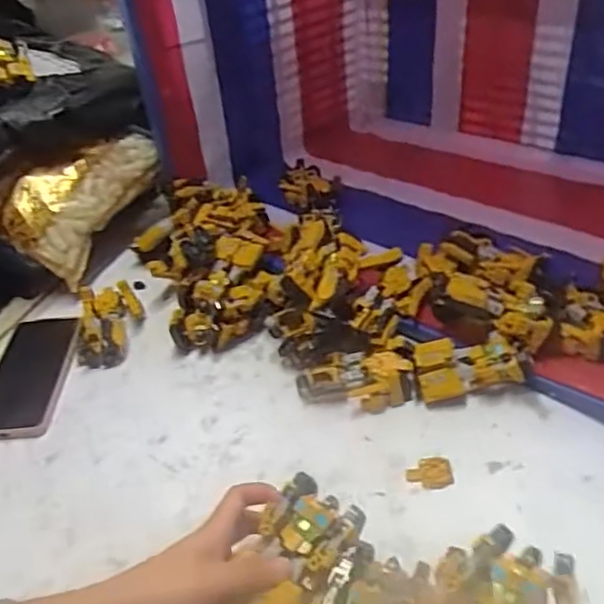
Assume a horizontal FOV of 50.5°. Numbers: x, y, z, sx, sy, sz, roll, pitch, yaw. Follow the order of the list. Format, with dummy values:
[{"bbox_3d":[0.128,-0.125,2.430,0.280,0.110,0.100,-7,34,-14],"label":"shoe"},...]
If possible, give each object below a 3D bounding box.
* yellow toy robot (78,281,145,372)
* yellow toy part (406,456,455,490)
[{"bbox_3d":[-0.212,0.029,0.703,0.067,0.040,0.102,-7,39,-1],"label":"yellow toy robot"},{"bbox_3d":[0.107,0.143,0.538,0.038,0.004,0.028,-5,39,0],"label":"yellow toy part"}]

